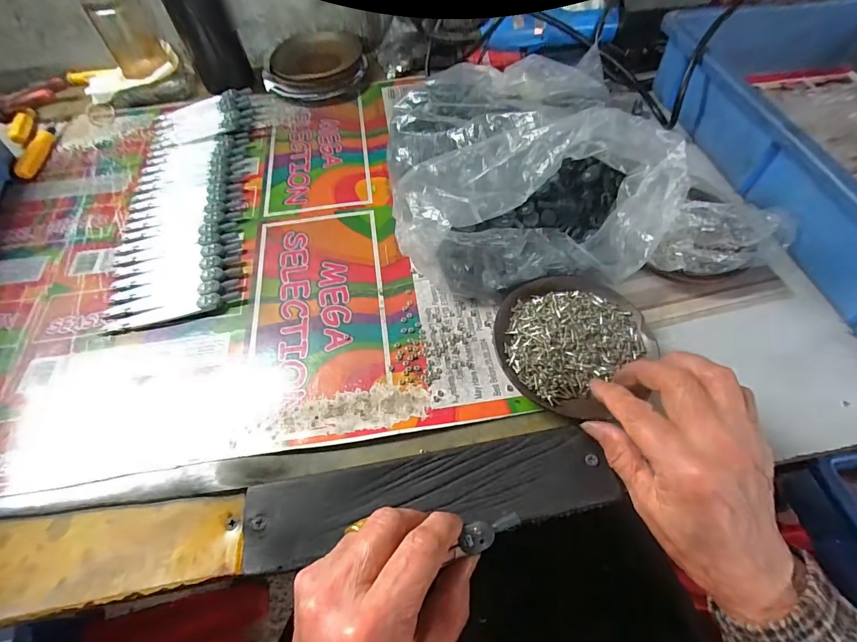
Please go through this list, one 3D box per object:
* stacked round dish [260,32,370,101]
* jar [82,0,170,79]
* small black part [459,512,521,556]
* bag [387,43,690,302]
[{"bbox_3d":[-0.148,-0.336,0.518,0.131,0.024,0.121,-1,59,1],"label":"stacked round dish"},{"bbox_3d":[-0.358,-0.348,0.476,0.044,0.086,0.065,-4,59,-1],"label":"jar"},{"bbox_3d":[0.033,0.112,0.210,0.033,0.004,0.015,-19,60,-9],"label":"small black part"},{"bbox_3d":[0.081,-0.155,0.366,0.231,0.077,0.269,-6,59,-2],"label":"bag"}]

